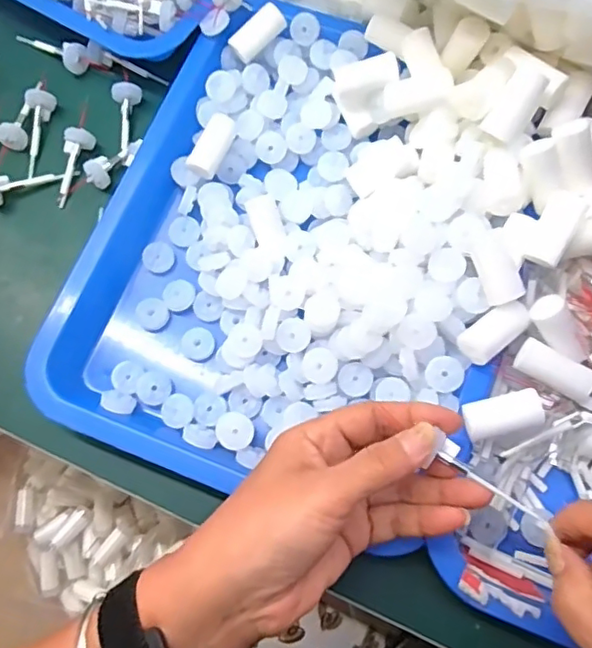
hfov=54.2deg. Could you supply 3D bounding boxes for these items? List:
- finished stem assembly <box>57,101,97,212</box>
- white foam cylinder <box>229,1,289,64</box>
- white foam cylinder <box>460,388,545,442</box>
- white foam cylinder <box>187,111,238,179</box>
[{"bbox_3d":[-0.156,-0.123,0.412,0.017,0.014,0.081,5,75,4],"label":"finished stem assembly"},{"bbox_3d":[-0.027,-0.203,0.404,0.042,0.012,0.016,-40,76,8],"label":"white foam cylinder"},{"bbox_3d":[0.113,0.050,0.316,0.040,0.020,0.021,-19,73,10],"label":"white foam cylinder"},{"bbox_3d":[-0.055,-0.119,0.389,0.018,0.018,0.049,20,76,7],"label":"white foam cylinder"}]

